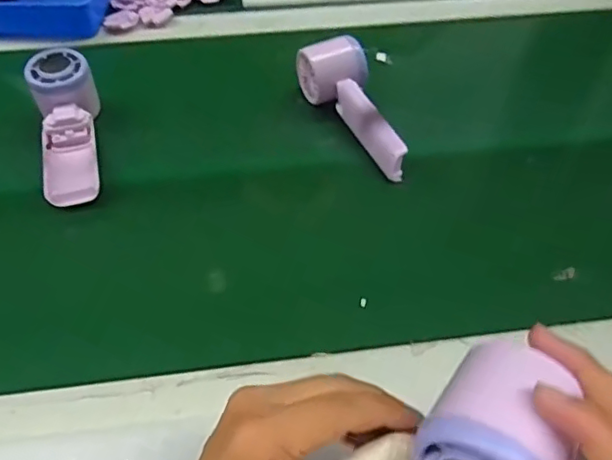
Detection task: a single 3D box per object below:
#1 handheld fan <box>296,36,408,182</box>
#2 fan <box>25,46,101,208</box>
[{"bbox_3d":[0.042,-0.111,0.551,0.061,0.052,0.150,-12,52,-11],"label":"handheld fan"},{"bbox_3d":[-0.215,-0.087,0.539,0.051,0.049,0.162,-11,65,-9],"label":"fan"}]

